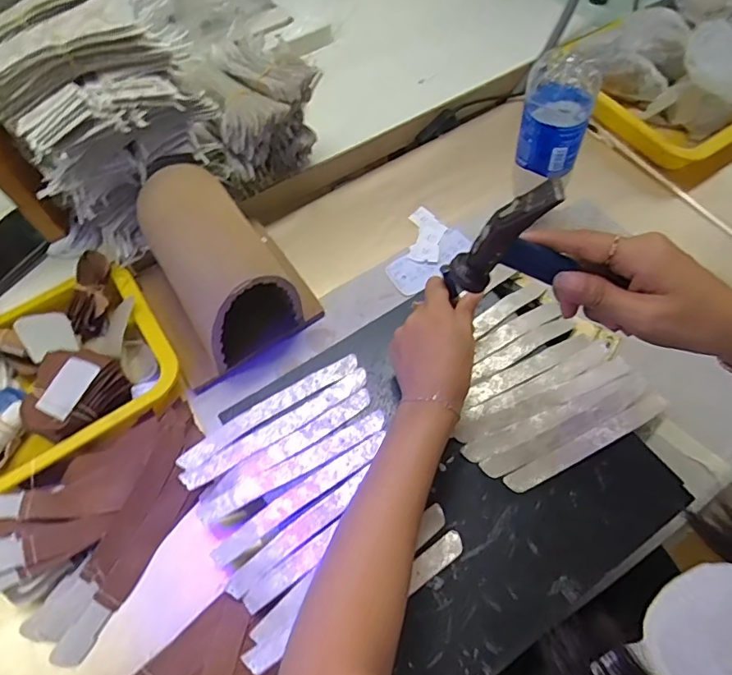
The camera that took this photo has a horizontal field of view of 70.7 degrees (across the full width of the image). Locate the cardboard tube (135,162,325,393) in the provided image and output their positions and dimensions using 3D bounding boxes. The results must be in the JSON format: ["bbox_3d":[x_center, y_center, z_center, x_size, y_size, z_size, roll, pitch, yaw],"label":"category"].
[{"bbox_3d":[-0.168,-0.078,0.560,0.164,0.121,0.195,-31,65,-13],"label":"cardboard tube"}]

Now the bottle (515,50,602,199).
[{"bbox_3d":[0.188,-0.217,0.522,0.064,0.132,0.057,16,64,11],"label":"bottle"}]

